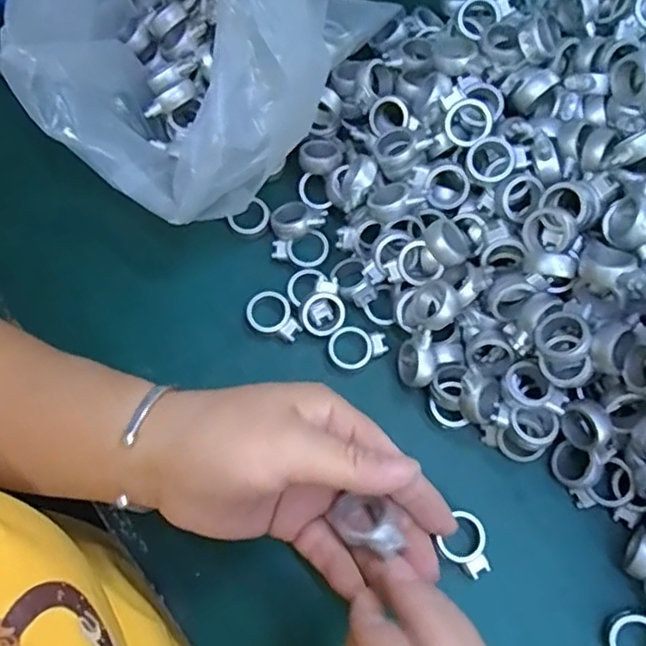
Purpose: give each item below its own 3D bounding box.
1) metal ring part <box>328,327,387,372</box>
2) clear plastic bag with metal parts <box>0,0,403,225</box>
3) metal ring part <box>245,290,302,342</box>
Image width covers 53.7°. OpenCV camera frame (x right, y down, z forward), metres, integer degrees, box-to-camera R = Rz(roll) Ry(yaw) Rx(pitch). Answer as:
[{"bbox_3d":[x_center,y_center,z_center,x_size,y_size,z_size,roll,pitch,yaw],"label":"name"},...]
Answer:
[{"bbox_3d":[0.020,0.013,0.369,0.034,0.006,0.024,-21,72,-6],"label":"metal ring part"},{"bbox_3d":[-0.067,-0.155,0.349,0.144,0.152,0.174,22,73,9],"label":"clear plastic bag with metal parts"},{"bbox_3d":[-0.029,-0.002,0.375,0.025,0.009,0.033,-31,73,-9],"label":"metal ring part"}]

